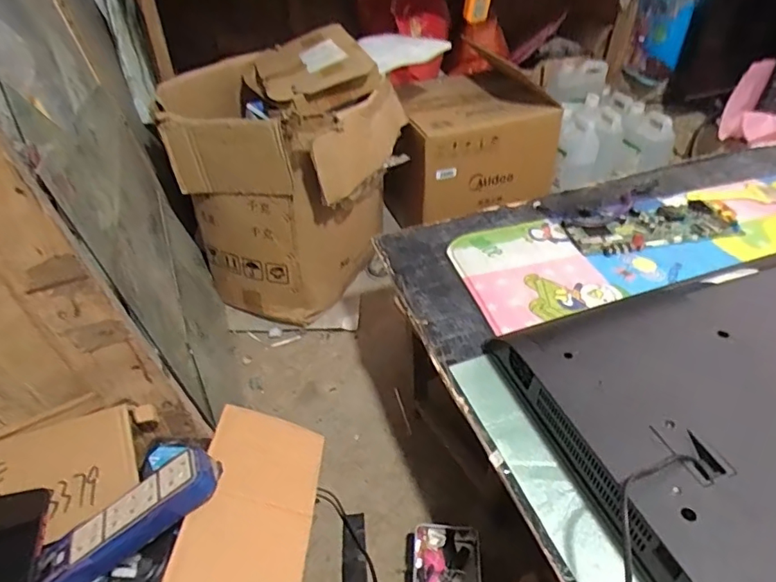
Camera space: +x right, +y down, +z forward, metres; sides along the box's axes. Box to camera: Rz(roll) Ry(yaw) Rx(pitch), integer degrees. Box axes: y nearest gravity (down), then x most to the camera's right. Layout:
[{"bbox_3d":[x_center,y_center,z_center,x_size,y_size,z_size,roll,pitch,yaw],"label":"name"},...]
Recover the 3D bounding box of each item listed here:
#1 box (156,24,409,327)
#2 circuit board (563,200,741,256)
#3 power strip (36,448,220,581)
[{"bbox_3d":[-0.224,-0.261,1.168,0.460,0.482,0.419,11,42,13],"label":"box"},{"bbox_3d":[0.468,-0.111,0.894,0.299,0.012,0.094,-10,41,-5],"label":"circuit board"},{"bbox_3d":[-0.271,0.243,0.535,0.194,0.039,0.058,-35,47,-10],"label":"power strip"}]

